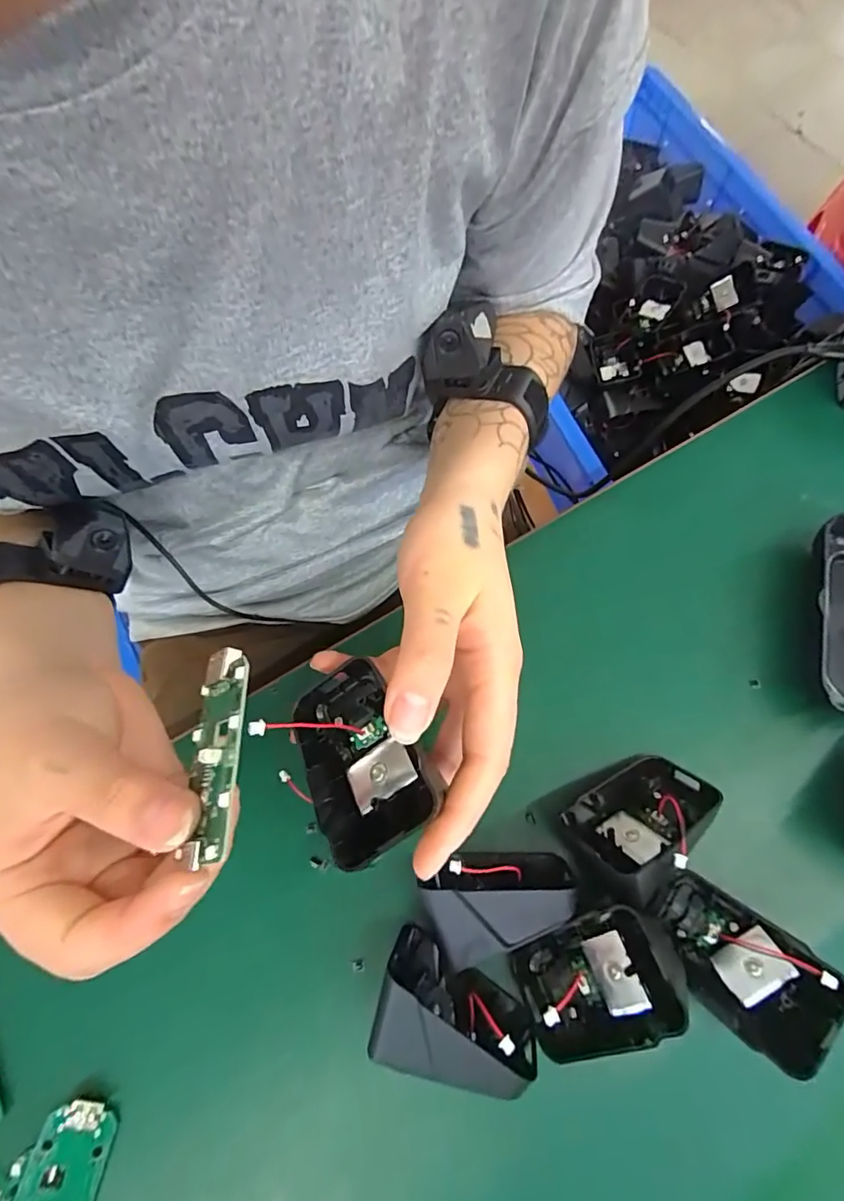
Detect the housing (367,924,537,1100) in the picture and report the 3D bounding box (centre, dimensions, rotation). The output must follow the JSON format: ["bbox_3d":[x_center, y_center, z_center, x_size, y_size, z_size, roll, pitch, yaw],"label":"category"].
[{"bbox_3d":[0.017,0.174,0.228,0.066,0.055,0.037,14,101,15],"label":"housing"}]

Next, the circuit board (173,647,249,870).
[{"bbox_3d":[-0.066,0.046,0.162,0.029,0.004,0.061,-27,55,37],"label":"circuit board"}]

